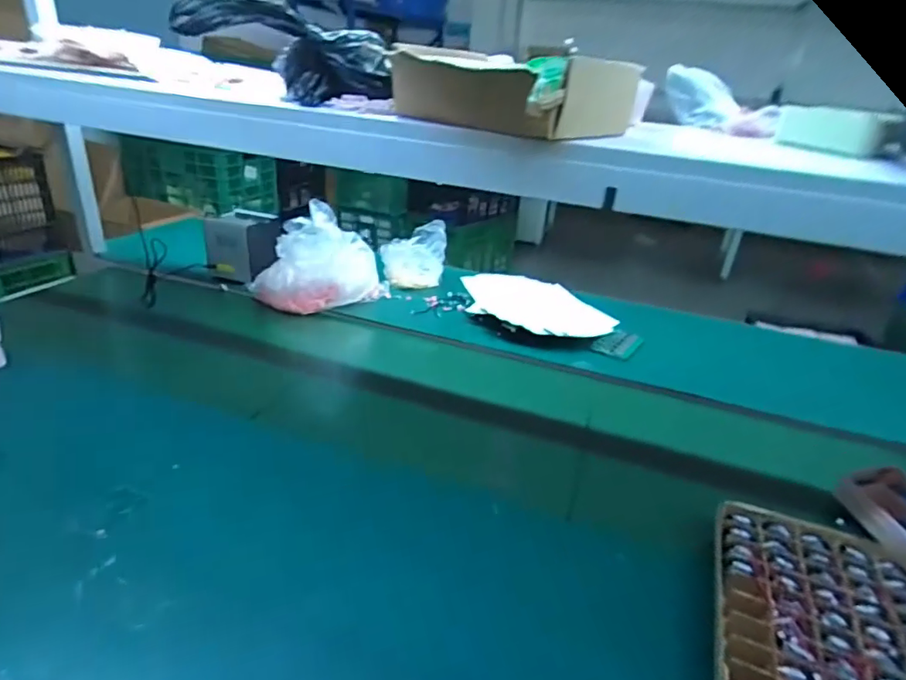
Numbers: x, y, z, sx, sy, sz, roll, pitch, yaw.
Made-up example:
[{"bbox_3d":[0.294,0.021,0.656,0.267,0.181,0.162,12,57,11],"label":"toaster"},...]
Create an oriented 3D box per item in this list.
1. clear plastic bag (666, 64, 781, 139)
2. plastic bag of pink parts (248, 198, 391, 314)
[{"bbox_3d":[0.359,-0.321,0.740,0.146,0.061,0.076,25,27,-5],"label":"clear plastic bag"},{"bbox_3d":[-0.305,-0.189,1.196,0.248,0.210,0.189,16,29,20],"label":"plastic bag of pink parts"}]

